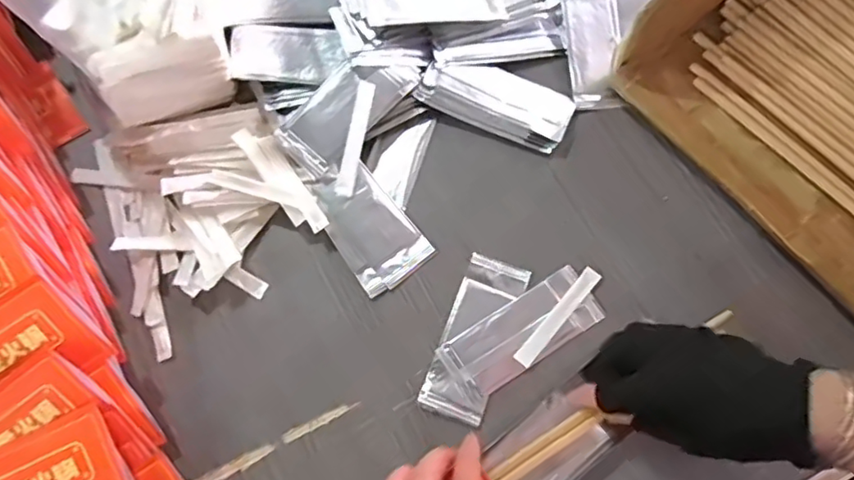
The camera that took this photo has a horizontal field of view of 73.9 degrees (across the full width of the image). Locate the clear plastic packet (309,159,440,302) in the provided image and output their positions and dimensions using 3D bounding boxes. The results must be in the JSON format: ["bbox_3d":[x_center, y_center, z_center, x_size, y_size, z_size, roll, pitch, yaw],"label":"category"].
[{"bbox_3d":[-0.048,-0.013,0.452,0.061,0.013,0.103,-37,77,-9],"label":"clear plastic packet"}]

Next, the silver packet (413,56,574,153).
[{"bbox_3d":[0.059,-0.120,0.472,0.123,0.009,0.058,24,76,7],"label":"silver packet"}]

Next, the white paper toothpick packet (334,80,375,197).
[{"bbox_3d":[-0.057,-0.081,0.458,0.015,0.004,0.092,14,87,-10],"label":"white paper toothpick packet"}]

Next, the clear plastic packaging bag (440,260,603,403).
[{"bbox_3d":[0.075,0.068,0.428,0.130,0.005,0.048,-32,76,-7],"label":"clear plastic packaging bag"}]

